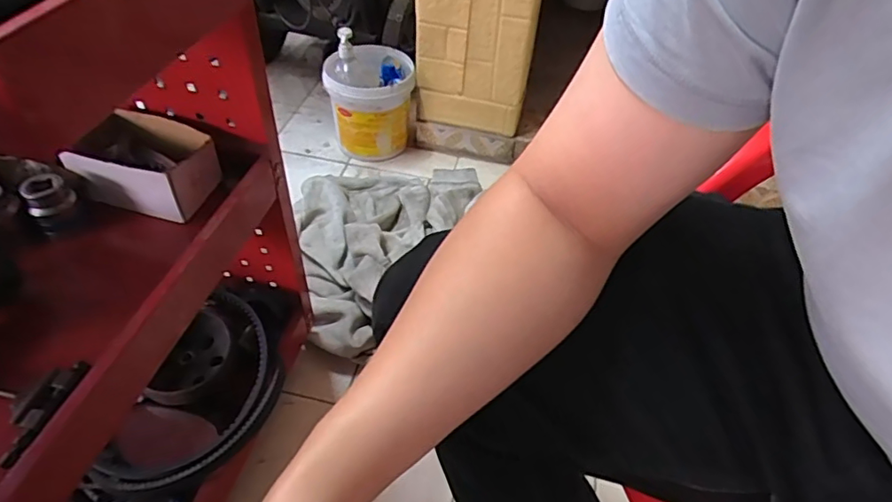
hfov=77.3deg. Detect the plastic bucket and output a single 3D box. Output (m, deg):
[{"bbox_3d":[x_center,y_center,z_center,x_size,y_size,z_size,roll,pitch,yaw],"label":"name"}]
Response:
[{"bbox_3d":[-0.174,-0.355,1.307,0.196,0.245,0.178,0,46,-4],"label":"plastic bucket"}]

